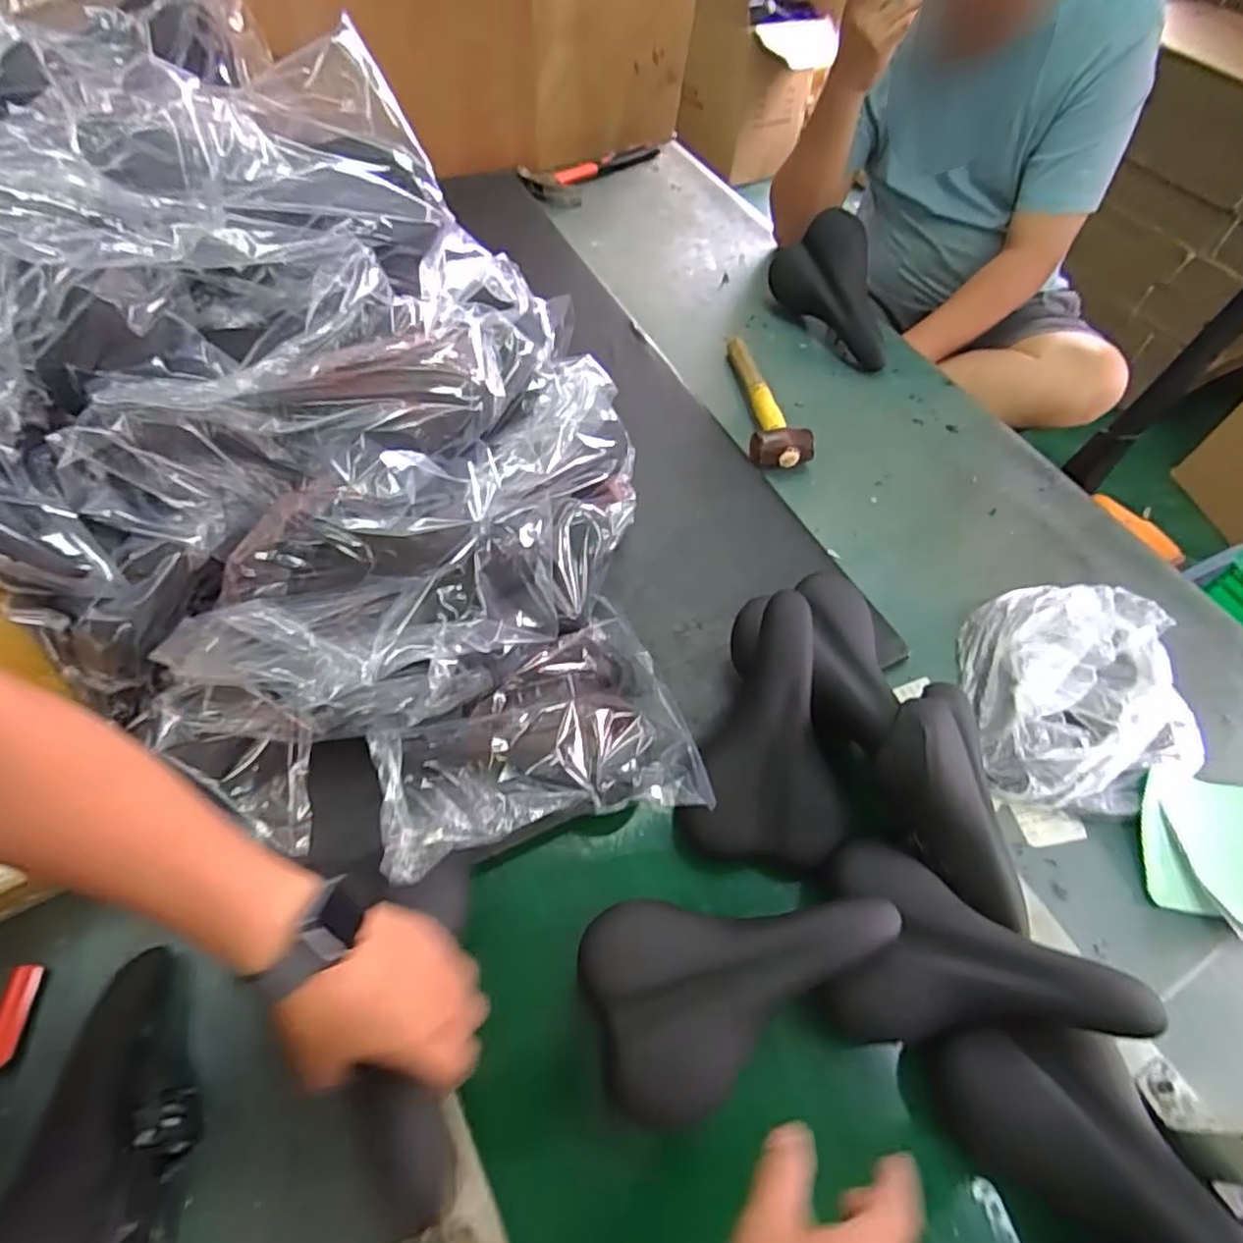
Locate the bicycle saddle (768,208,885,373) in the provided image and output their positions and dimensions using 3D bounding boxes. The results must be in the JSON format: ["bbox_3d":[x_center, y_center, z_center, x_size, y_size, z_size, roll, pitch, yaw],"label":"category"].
[{"bbox_3d":[0.359,-0.550,1.098,0.069,0.149,0.255,-35,67,-23],"label":"bicycle saddle"}]

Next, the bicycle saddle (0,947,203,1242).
[{"bbox_3d":[-0.353,0.357,0.445,0.089,0.151,0.247,-9,59,-9],"label":"bicycle saddle"}]

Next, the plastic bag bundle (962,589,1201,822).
[{"bbox_3d":[0.519,0.076,0.755,0.254,0.075,0.273,6,58,0],"label":"plastic bag bundle"}]

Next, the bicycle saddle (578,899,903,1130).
[{"bbox_3d":[0.100,0.286,0.544,0.248,0.068,0.150,-14,60,-13],"label":"bicycle saddle"}]

